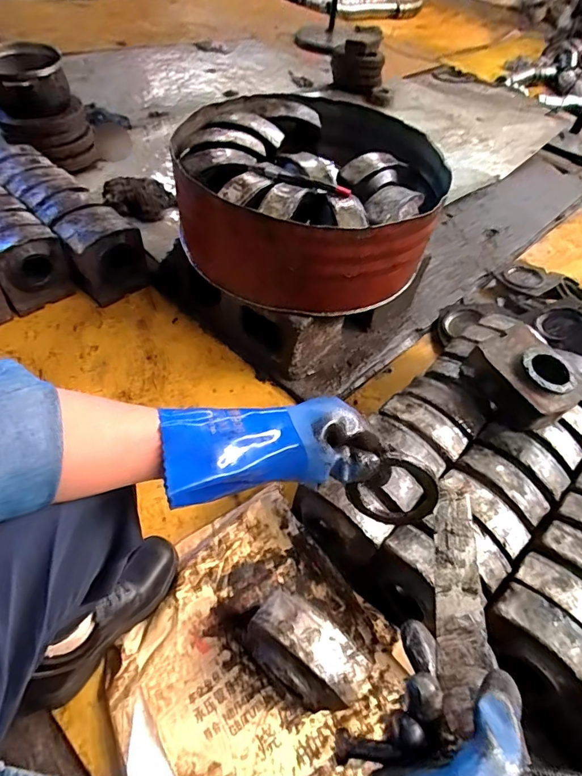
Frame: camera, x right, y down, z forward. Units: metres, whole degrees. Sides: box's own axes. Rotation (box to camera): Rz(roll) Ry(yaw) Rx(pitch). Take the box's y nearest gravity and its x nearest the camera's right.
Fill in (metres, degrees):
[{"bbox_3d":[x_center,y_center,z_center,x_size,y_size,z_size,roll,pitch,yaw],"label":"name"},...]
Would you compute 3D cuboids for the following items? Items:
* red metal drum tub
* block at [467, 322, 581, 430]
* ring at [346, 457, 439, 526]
[{"bbox_3d":[0.037,-0.417,1.012,0.544,0.213,0.551,4,51,-5],"label":"red metal drum tub"},{"bbox_3d":[0.445,-0.016,0.864,0.144,0.103,0.184,-18,56,-21],"label":"block"},{"bbox_3d":[0.106,0.105,0.452,0.072,0.081,0.018,35,26,-14],"label":"ring"}]

